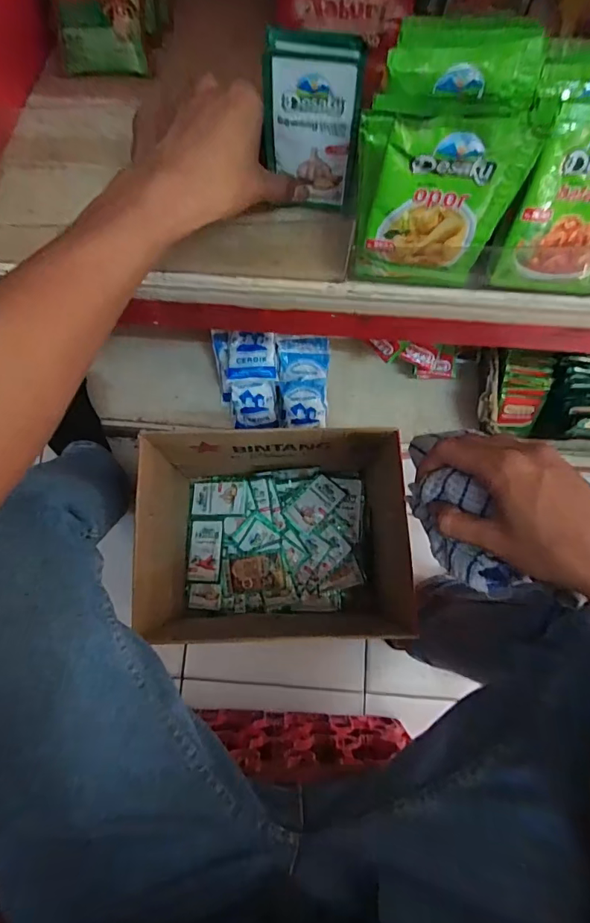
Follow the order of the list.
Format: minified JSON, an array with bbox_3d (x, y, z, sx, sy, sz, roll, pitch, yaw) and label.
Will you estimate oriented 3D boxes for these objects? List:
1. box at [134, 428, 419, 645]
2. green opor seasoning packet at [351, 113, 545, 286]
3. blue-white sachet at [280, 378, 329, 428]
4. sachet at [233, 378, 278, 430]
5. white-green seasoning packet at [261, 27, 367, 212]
[{"bbox_3d":[-0.027,0.117,0.663,0.320,0.259,0.264,0,77,-1],"label":"box"},{"bbox_3d":[0.089,-0.172,0.311,0.097,0.120,0.024,4,66,0],"label":"green opor seasoning packet"},{"bbox_3d":[0.013,-0.092,0.735,0.076,0.030,0.077,-1,107,8],"label":"blue-white sachet"},{"bbox_3d":[-0.064,-0.092,0.741,0.071,0.015,0.083,-4,119,-6],"label":"sachet"},{"bbox_3d":[0.012,-0.241,0.336,0.065,0.105,0.022,8,65,3],"label":"white-green seasoning packet"}]

